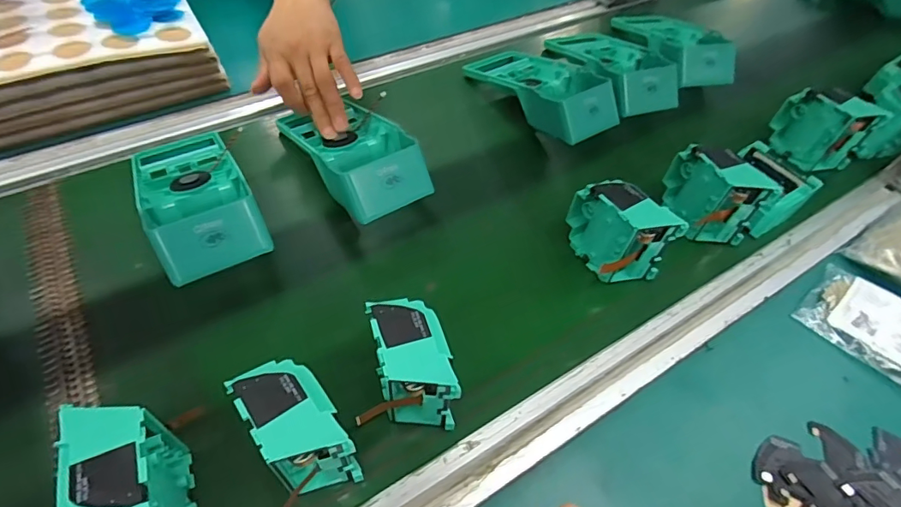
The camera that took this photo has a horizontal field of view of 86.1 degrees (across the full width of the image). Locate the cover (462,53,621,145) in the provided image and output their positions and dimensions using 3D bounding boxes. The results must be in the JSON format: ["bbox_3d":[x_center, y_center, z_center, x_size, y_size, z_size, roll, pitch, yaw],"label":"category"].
[{"bbox_3d":[0.104,-0.193,0.562,0.093,0.056,0.191,-27,58,-22],"label":"cover"}]

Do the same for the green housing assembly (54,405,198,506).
[{"bbox_3d":[-0.173,0.129,0.262,0.042,0.073,0.081,-16,55,-16],"label":"green housing assembly"}]

